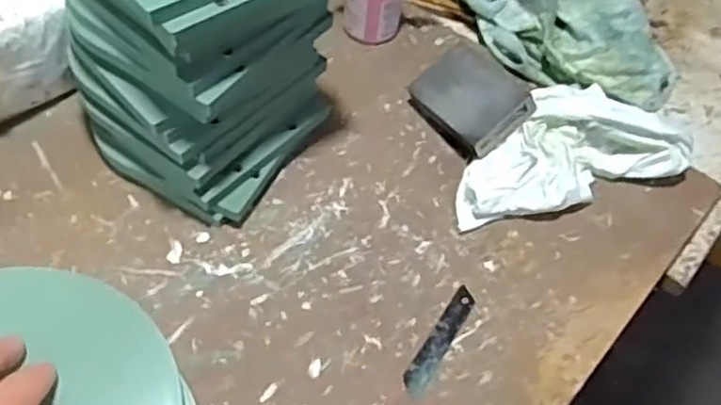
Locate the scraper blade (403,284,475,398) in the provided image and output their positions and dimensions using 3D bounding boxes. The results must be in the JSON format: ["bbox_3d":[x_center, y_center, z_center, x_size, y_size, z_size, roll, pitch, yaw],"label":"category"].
[{"bbox_3d":[0.060,0.102,0.541,0.020,0.004,0.100,26,54,14],"label":"scraper blade"}]

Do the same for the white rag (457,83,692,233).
[{"bbox_3d":[0.175,-0.053,0.649,0.215,0.041,0.119,-15,55,-17],"label":"white rag"}]

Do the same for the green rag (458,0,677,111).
[{"bbox_3d":[0.207,-0.222,0.771,0.180,0.096,0.297,-20,56,-20],"label":"green rag"}]

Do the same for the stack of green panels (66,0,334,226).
[{"bbox_3d":[-0.128,-0.128,0.571,0.186,0.212,0.173,35,57,20],"label":"stack of green panels"}]

